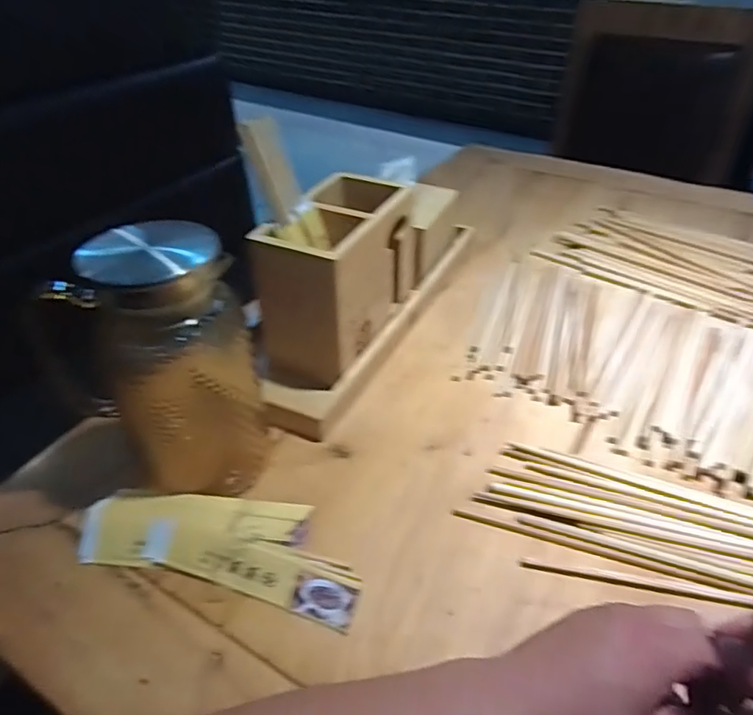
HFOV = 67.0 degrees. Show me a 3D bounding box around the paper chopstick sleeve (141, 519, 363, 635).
[{"bbox_3d":[-0.091,0.150,0.410,0.162,0.004,0.038,13,69,14],"label":"paper chopstick sleeve"}]

